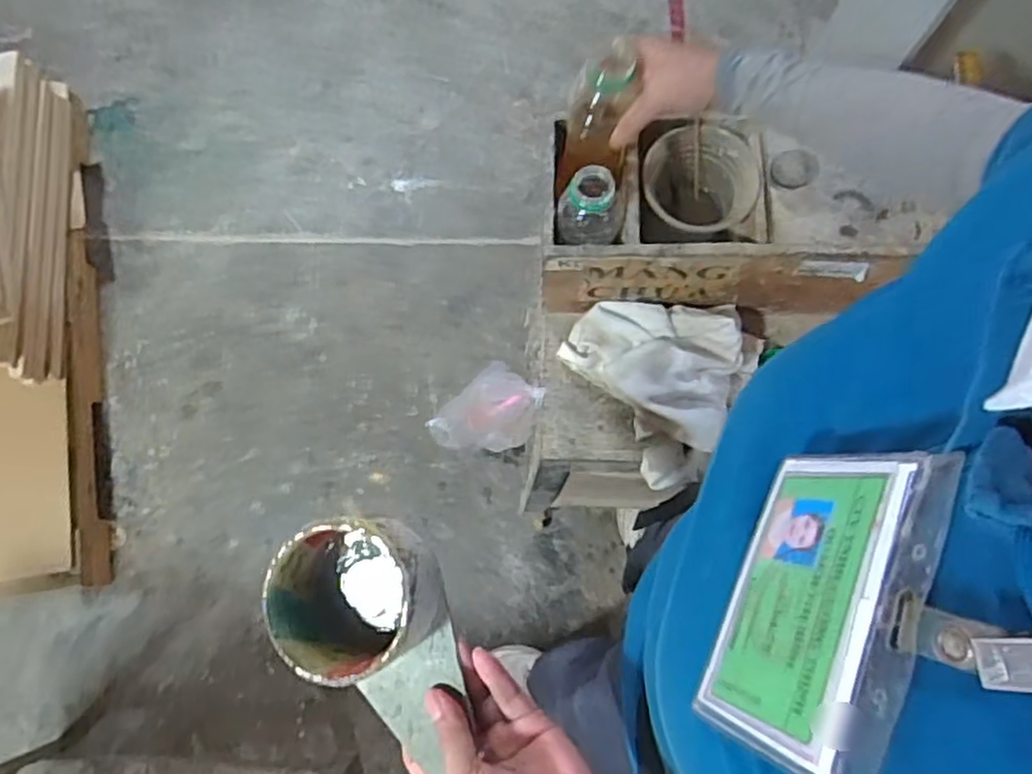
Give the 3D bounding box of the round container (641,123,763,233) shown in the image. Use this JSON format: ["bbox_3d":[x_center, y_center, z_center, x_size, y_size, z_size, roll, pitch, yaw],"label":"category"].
[{"bbox_3d":[0.181,-0.194,0.750,0.110,0.114,0.106,0,83,0],"label":"round container"}]

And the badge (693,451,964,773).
[{"bbox_3d":[0.094,0.066,0.226,0.004,0.083,0.098,26,77,-12],"label":"badge"}]

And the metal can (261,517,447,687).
[{"bbox_3d":[-0.087,0.111,0.385,0.090,0.057,0.080,-28,80,-5],"label":"metal can"}]

